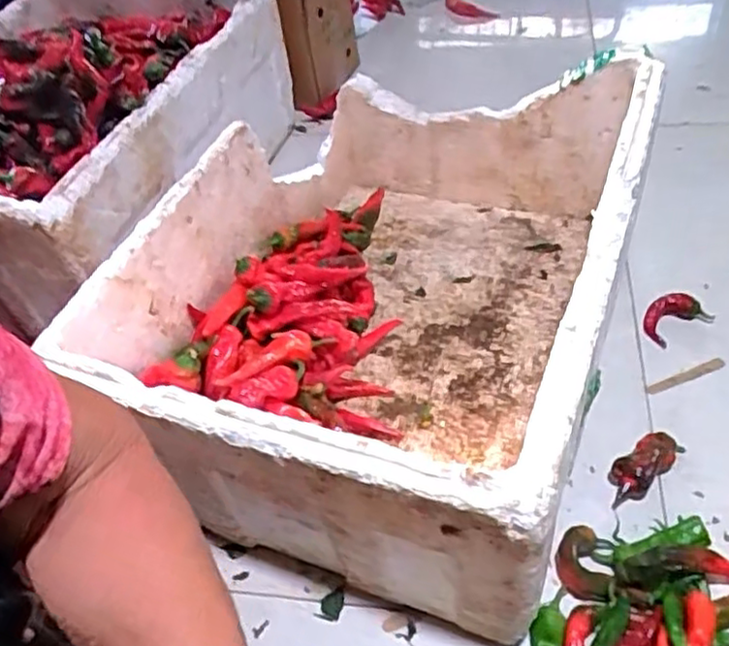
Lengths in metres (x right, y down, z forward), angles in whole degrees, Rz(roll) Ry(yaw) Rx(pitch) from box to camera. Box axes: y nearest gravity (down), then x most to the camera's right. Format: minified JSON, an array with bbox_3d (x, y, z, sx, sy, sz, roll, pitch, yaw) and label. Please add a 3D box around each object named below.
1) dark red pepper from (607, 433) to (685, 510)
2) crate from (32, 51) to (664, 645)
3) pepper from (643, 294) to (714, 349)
[{"bbox_3d":[0.278,0.139,0.680,0.098,0.035,0.041,-37,54,-25],"label":"dark red pepper"},{"bbox_3d":[0.036,-0.055,0.741,0.434,0.248,0.609,13,51,18],"label":"crate"},{"bbox_3d":[0.364,-0.006,0.810,0.082,0.017,0.053,-22,49,-13],"label":"pepper"}]

